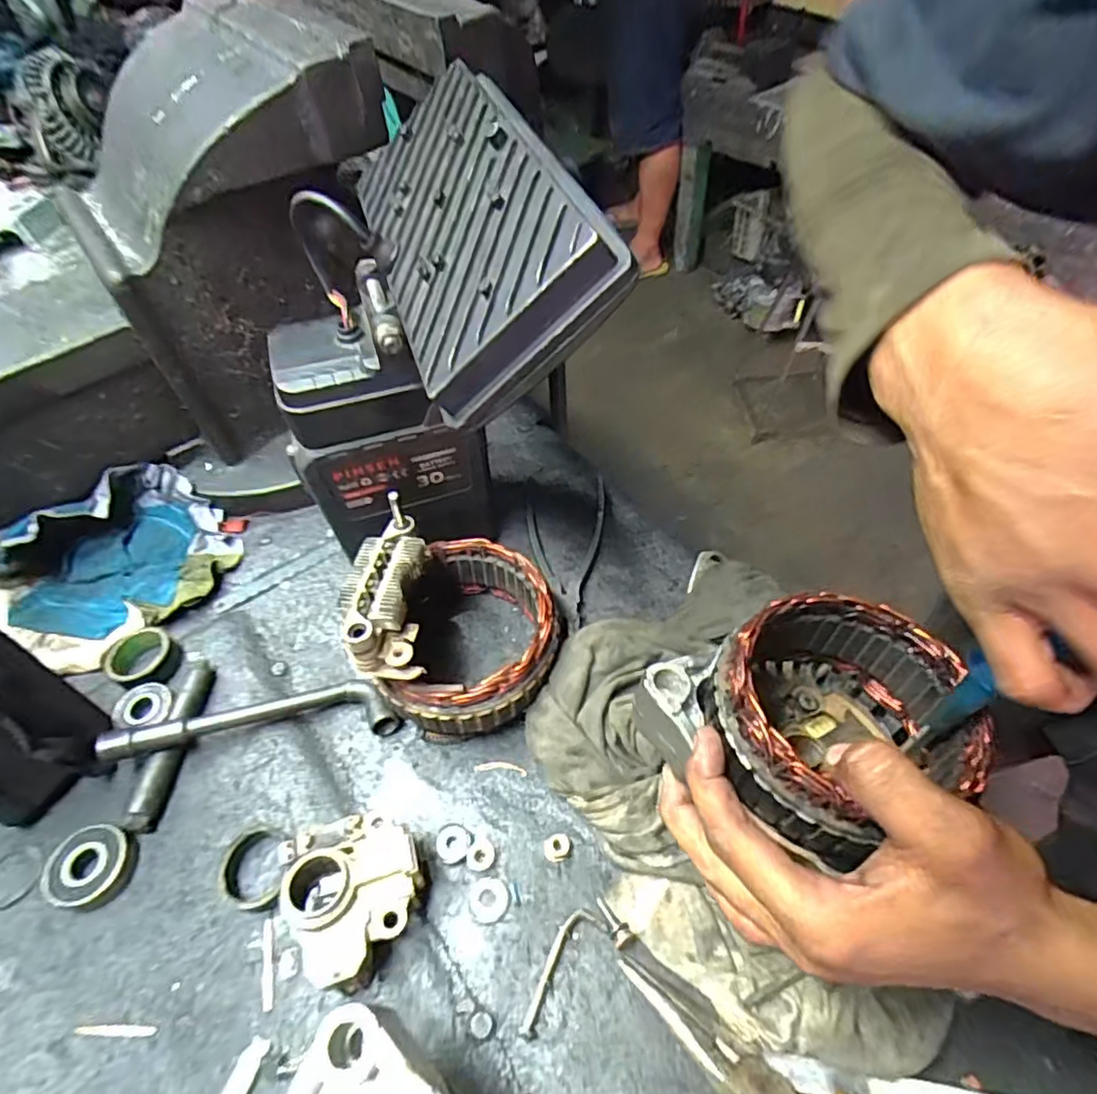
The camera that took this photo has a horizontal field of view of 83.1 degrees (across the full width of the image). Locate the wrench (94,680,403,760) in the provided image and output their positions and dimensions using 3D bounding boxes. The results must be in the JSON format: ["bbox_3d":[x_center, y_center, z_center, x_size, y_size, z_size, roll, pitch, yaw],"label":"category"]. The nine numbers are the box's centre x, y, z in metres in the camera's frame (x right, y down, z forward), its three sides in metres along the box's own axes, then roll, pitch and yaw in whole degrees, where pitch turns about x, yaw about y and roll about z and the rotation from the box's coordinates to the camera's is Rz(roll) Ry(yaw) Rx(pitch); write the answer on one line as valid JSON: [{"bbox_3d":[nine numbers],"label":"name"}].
[{"bbox_3d":[-0.175,0.101,0.376,0.160,0.034,0.039,-8,53,-5],"label":"wrench"}]

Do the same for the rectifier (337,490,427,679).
[{"bbox_3d":[-0.088,0.021,0.334,0.037,0.042,0.088,-5,53,0],"label":"rectifier"}]

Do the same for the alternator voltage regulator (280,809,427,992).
[{"bbox_3d":[-0.094,0.176,0.314,0.064,0.038,0.066,0,52,1],"label":"alternator voltage regulator"}]

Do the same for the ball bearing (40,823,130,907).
[{"bbox_3d":[-0.247,0.172,0.333,0.037,0.017,0.039,0,52,1],"label":"ball bearing"}]

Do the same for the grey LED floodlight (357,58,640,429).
[{"bbox_3d":[-0.040,-0.158,0.299,0.096,0.025,0.202,-37,55,19],"label":"grey LED floodlight"}]

